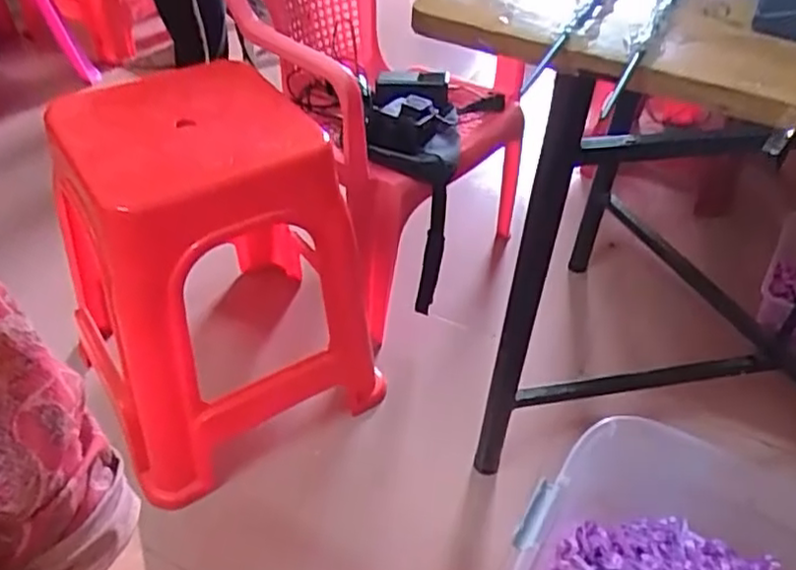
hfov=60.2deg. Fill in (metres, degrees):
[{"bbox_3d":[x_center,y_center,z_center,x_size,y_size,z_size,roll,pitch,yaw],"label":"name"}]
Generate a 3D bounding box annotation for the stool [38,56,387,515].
[{"bbox_3d":[-0.244,-0.019,0.969,0.337,0.451,0.310,-23,49,-25],"label":"stool"}]

